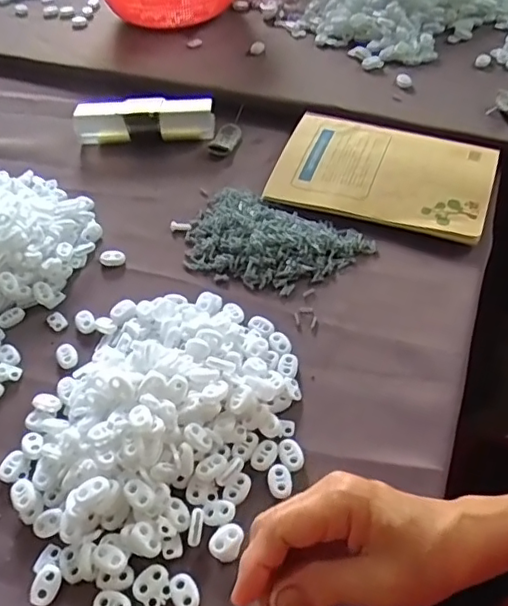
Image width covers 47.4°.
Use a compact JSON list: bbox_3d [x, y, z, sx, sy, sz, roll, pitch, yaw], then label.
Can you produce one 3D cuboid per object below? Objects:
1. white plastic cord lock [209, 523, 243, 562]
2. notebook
[{"bbox_3d":[-0.016,0.148,0.356,0.017,0.011,0.021,30,58,27],"label":"white plastic cord lock"},{"bbox_3d":[0.127,-0.134,0.571,0.204,0.009,0.138,15,53,17],"label":"notebook"}]

